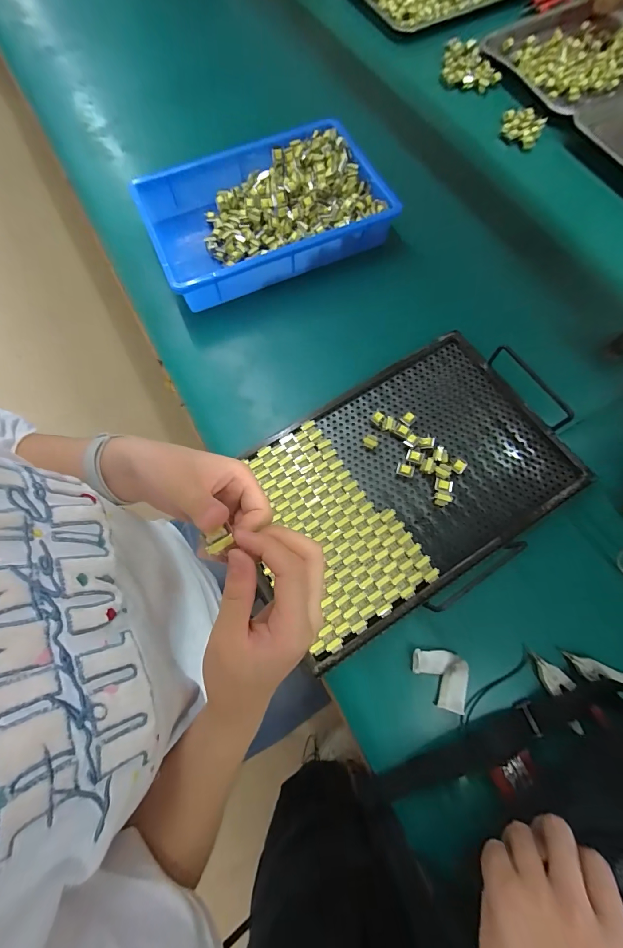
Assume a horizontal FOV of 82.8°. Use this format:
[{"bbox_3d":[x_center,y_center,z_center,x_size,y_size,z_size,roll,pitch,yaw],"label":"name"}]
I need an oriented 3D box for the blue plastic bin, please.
[{"bbox_3d":[-0.078,-0.426,0.585,0.362,0.073,0.244,-23,74,-6],"label":"blue plastic bin"}]

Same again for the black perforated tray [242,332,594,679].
[{"bbox_3d":[0.119,0.010,0.462,0.424,0.033,0.275,-32,75,-8],"label":"black perforated tray"}]

